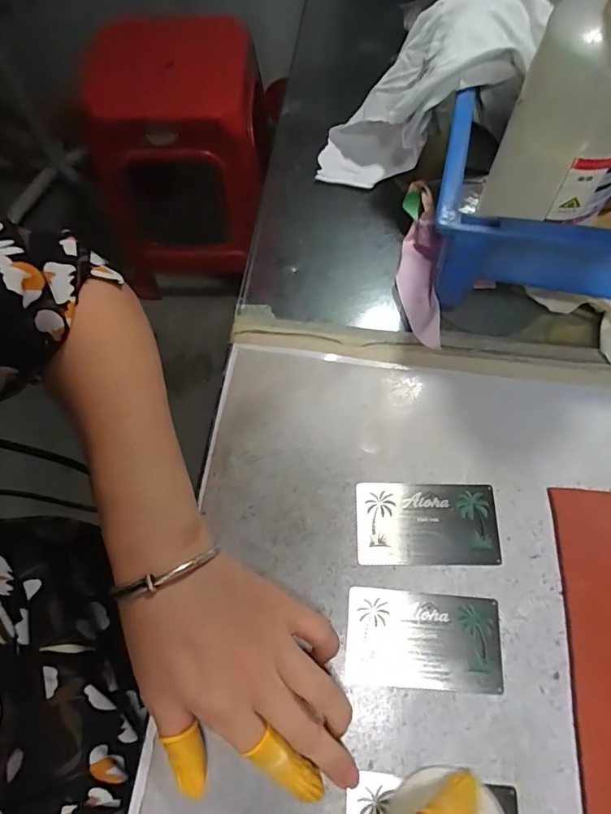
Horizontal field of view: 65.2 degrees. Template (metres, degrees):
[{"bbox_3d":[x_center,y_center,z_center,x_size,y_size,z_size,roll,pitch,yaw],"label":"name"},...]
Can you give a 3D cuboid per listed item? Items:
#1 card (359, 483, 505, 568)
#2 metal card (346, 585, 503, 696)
[{"bbox_3d":[0.076,0.073,0.297,0.087,0.004,0.050,0,68,2],"label":"card"},{"bbox_3d":[0.068,0.133,0.273,0.086,0.004,0.051,4,68,3],"label":"metal card"}]

